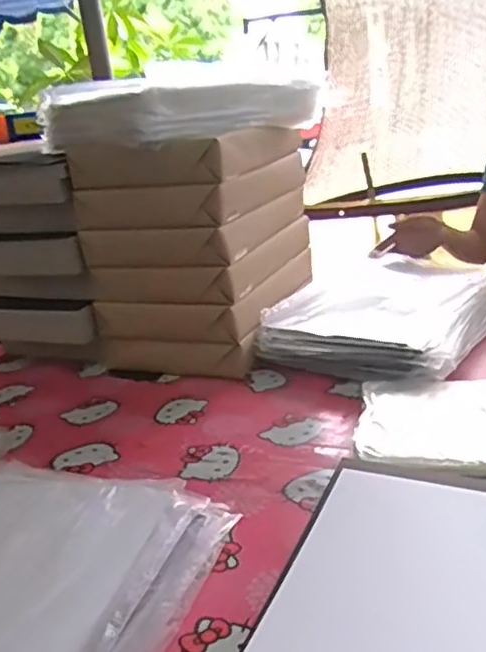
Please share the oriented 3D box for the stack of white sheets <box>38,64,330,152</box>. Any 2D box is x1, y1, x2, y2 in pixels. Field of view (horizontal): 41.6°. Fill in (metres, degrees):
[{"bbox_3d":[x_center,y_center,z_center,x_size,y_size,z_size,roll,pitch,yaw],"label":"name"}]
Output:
[{"bbox_3d":[-0.096,-0.359,1.068,0.399,0.075,0.293,-20,24,-31],"label":"stack of white sheets"}]

